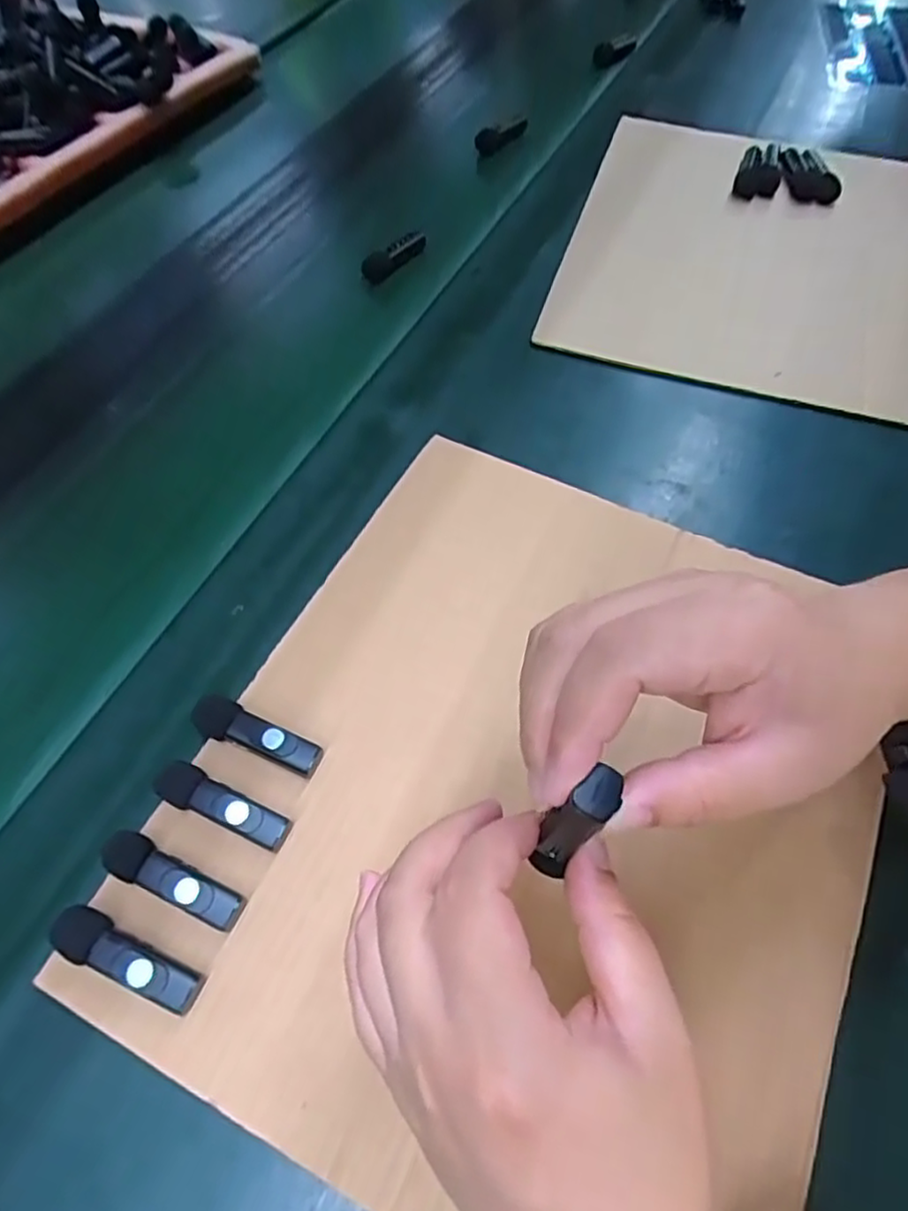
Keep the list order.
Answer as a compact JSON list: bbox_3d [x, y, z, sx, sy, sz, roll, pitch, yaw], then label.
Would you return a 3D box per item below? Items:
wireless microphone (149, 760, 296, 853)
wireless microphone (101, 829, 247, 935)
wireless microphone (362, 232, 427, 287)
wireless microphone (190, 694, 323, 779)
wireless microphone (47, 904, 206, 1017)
[{"bbox_3d":[-0.105,0.090,0.314,0.064,0.014,0.018,20,60,10],"label":"wireless microphone"},{"bbox_3d":[-0.120,0.117,0.296,0.065,0.014,0.018,22,61,11],"label":"wireless microphone"},{"bbox_3d":[-0.049,-0.286,0.564,0.023,0.019,0.060,31,63,16],"label":"wireless microphone"},{"bbox_3d":[-0.094,0.061,0.331,0.066,0.014,0.019,19,60,10],"label":"wireless microphone"},{"bbox_3d":[-0.132,0.143,0.281,0.065,0.016,0.019,20,60,10],"label":"wireless microphone"}]

